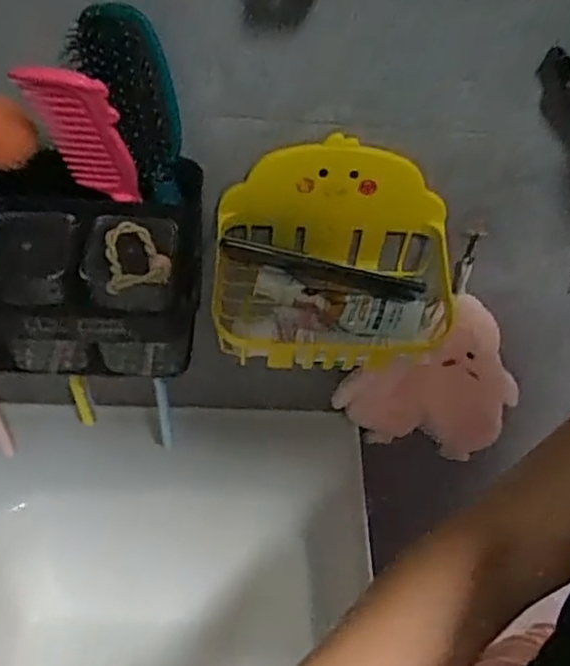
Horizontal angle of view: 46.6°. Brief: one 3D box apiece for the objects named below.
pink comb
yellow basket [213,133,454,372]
[{"bbox_3d":[-0.128,-0.127,0.429,0.052,0.127,0.012,16,70,9],"label":"pink comb"},{"bbox_3d":[0.047,-0.054,0.531,0.202,0.133,0.119,1,47,-5],"label":"yellow basket"}]

